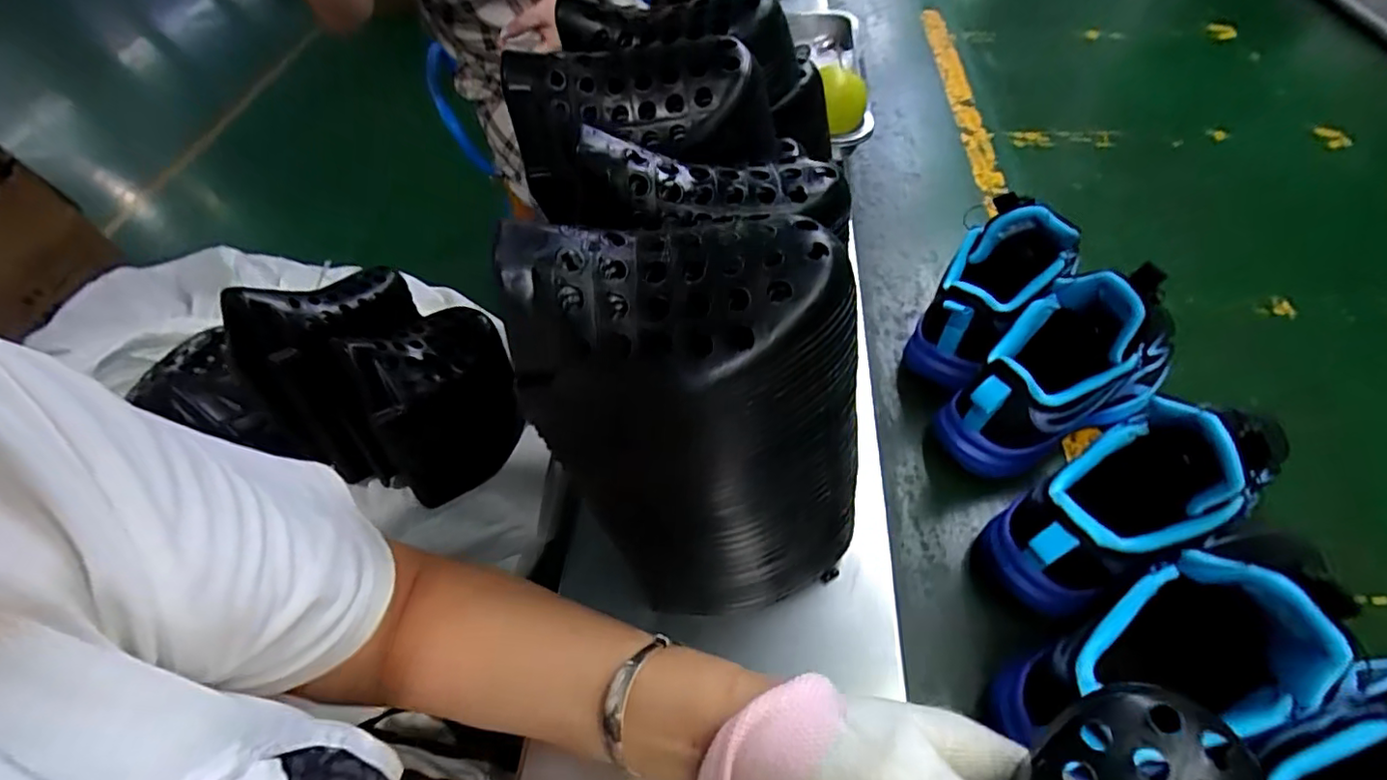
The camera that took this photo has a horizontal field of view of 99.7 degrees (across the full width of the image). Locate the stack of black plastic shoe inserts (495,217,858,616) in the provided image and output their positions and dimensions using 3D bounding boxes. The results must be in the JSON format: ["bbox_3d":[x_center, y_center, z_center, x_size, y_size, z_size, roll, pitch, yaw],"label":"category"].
[{"bbox_3d":[0.009,0.025,0.305,0.152,0.243,0.089,-12,52,-6],"label":"stack of black plastic shoe inserts"}]

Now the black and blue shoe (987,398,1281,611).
[{"bbox_3d":[0.262,0.075,0.371,0.178,0.092,0.077,-48,52,21],"label":"black and blue shoe"}]

